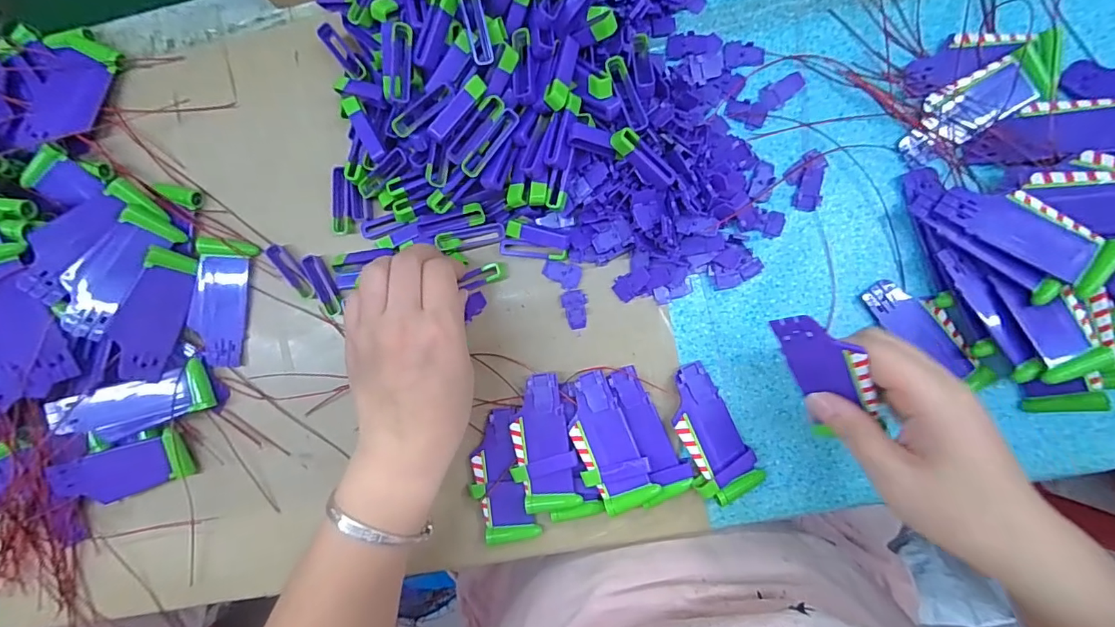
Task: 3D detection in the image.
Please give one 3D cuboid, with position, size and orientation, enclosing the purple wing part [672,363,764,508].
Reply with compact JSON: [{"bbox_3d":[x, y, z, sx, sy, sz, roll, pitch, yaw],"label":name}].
[{"bbox_3d":[0.099,0.080,0.324,0.042,0.017,0.088,-29,87,5],"label":"purple wing part"}]

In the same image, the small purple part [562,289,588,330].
[{"bbox_3d":[0.012,-0.002,0.336,0.017,0.005,0.026,-3,90,5],"label":"small purple part"}]

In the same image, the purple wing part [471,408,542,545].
[{"bbox_3d":[-0.039,0.113,0.334,0.039,0.010,0.090,-10,89,5],"label":"purple wing part"}]

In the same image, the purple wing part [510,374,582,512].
[{"bbox_3d":[-0.010,0.087,0.331,0.041,0.013,0.090,-9,89,5],"label":"purple wing part"}]

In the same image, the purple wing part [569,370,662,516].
[{"bbox_3d":[0.031,0.086,0.326,0.040,0.022,0.087,-27,87,5],"label":"purple wing part"}]

